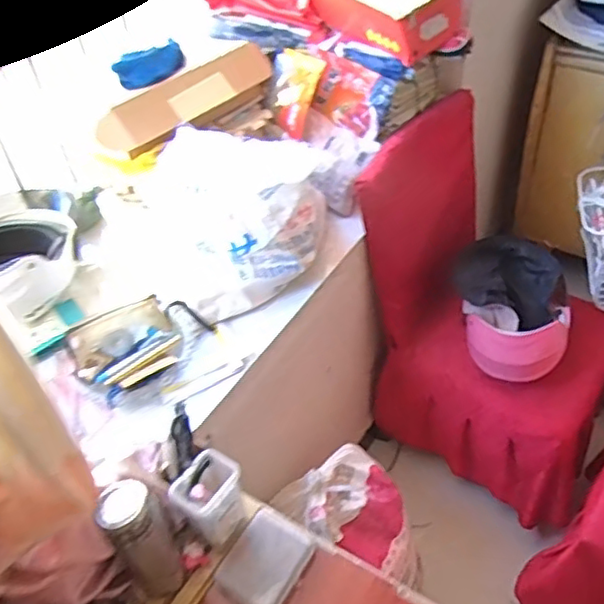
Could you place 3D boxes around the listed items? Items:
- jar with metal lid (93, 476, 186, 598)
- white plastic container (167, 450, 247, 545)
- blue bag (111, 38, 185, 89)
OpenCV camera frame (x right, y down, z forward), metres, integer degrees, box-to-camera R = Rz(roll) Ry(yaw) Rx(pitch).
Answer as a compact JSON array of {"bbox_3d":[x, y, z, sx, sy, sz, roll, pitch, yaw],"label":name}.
[{"bbox_3d":[-0.194,0.290,0.766,0.073,0.186,0.065,-29,49,-21],"label":"jar with metal lid"},{"bbox_3d":[-0.120,0.267,0.825,0.066,0.124,0.080,27,53,29],"label":"white plastic container"},{"bbox_3d":[-0.289,-0.472,1.222,0.056,0.051,0.187,18,50,23],"label":"blue bag"}]

